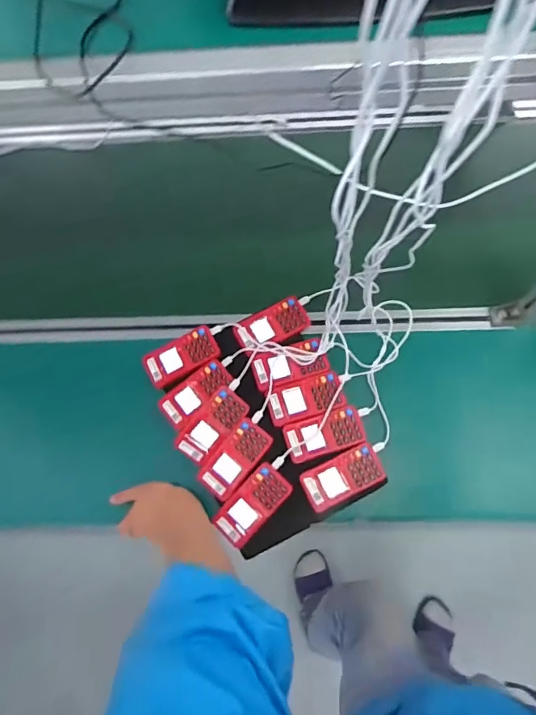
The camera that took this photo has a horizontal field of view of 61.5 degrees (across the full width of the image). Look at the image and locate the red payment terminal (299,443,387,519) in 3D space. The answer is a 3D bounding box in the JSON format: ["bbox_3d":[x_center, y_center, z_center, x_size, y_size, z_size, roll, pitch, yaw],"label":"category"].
[{"bbox_3d":[0.116,0.185,0.684,0.122,0.016,0.069,-24,73,-6],"label":"red payment terminal"}]

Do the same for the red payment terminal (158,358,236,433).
[{"bbox_3d":[-0.115,0.058,0.734,0.121,0.017,0.061,-38,75,-10],"label":"red payment terminal"}]

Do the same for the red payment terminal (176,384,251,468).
[{"bbox_3d":[-0.086,0.105,0.707,0.062,0.018,0.123,37,77,12],"label":"red payment terminal"}]

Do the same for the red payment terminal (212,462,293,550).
[{"bbox_3d":[-0.021,0.219,0.674,0.060,0.020,0.119,42,78,13],"label":"red payment terminal"}]

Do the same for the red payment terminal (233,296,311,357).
[{"bbox_3d":[0.006,-0.055,0.761,0.121,0.019,0.063,-28,74,-8],"label":"red payment terminal"}]

